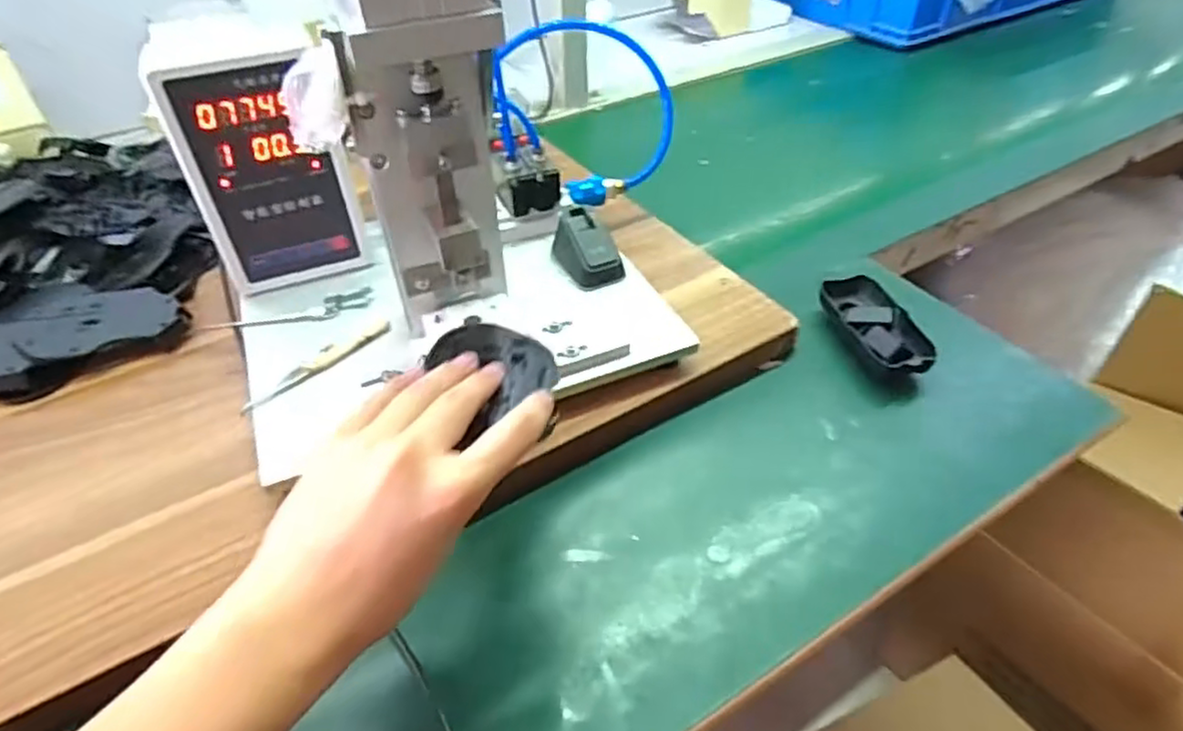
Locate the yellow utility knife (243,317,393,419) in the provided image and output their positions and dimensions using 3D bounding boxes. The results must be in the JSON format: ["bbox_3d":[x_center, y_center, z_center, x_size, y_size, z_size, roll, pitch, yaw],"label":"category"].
[{"bbox_3d":[-0.194,-0.003,0.496,0.016,0.011,0.117,32,53,30],"label":"yellow utility knife"}]

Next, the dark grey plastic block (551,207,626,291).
[{"bbox_3d":[-0.006,-0.095,0.566,0.043,0.036,0.064,-21,47,-20],"label":"dark grey plastic block"}]

